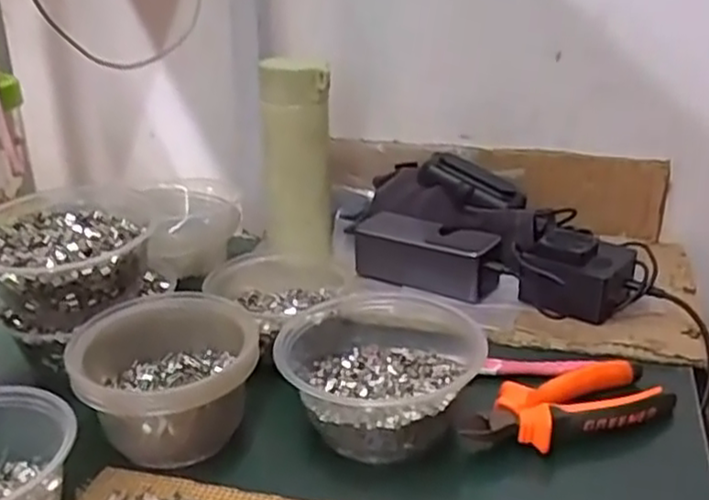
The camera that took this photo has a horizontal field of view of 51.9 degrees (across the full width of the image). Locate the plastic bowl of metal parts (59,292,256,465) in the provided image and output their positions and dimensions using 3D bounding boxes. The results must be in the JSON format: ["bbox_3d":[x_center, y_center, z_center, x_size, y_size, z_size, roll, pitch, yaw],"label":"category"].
[{"bbox_3d":[-0.121,0.084,0.479,0.110,0.067,0.107,0,25,0],"label":"plastic bowl of metal parts"}]

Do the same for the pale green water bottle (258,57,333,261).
[{"bbox_3d":[-0.054,-0.087,0.695,0.063,0.183,0.057,-2,24,-3],"label":"pale green water bottle"}]

